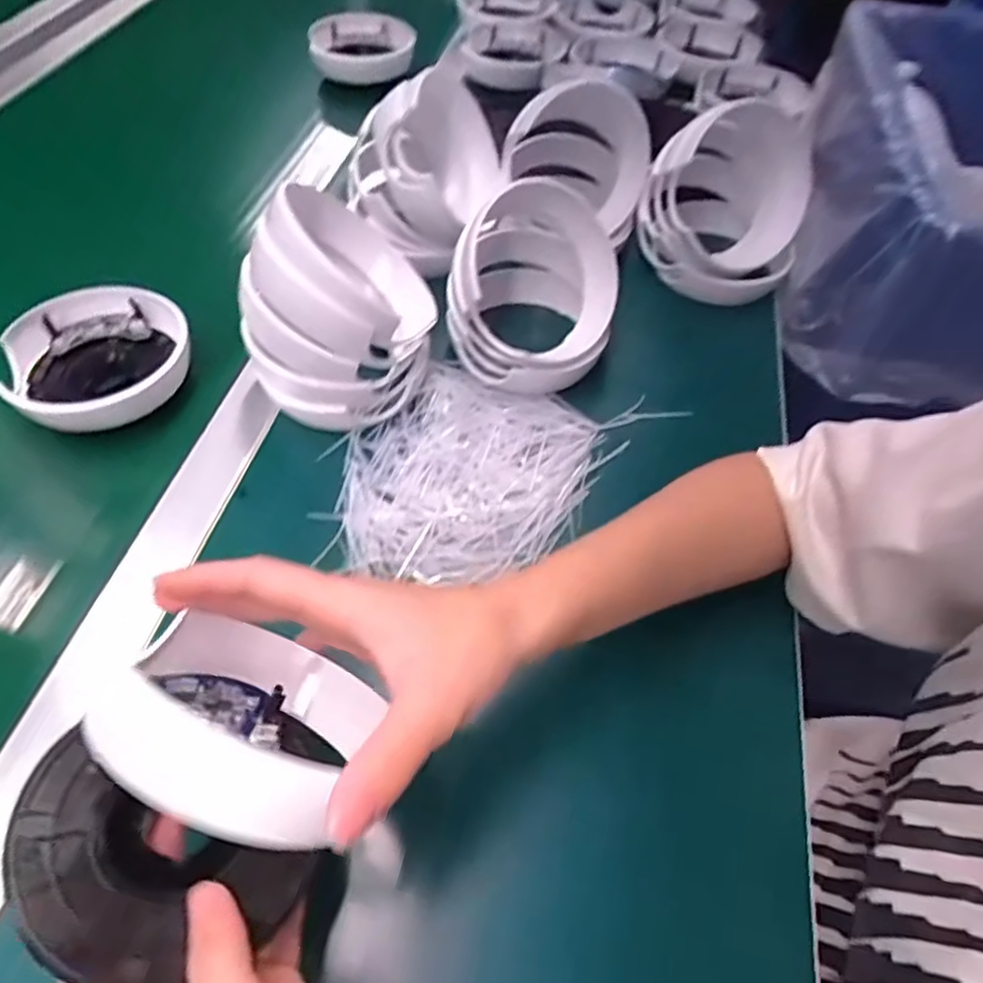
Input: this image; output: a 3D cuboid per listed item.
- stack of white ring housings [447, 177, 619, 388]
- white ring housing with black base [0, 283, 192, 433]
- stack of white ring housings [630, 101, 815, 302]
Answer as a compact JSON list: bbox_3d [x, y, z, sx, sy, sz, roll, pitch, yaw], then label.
[{"bbox_3d":[0.032,-0.145,0.459,0.107,0.107,0.114,12,53,7],"label":"stack of white ring housings"},{"bbox_3d":[-0.265,-0.084,0.446,0.112,0.047,0.113,1,53,-2],"label":"white ring housing with black base"},{"bbox_3d":[0.191,-0.242,0.535,0.133,0.115,0.139,12,53,7],"label":"stack of white ring housings"}]

